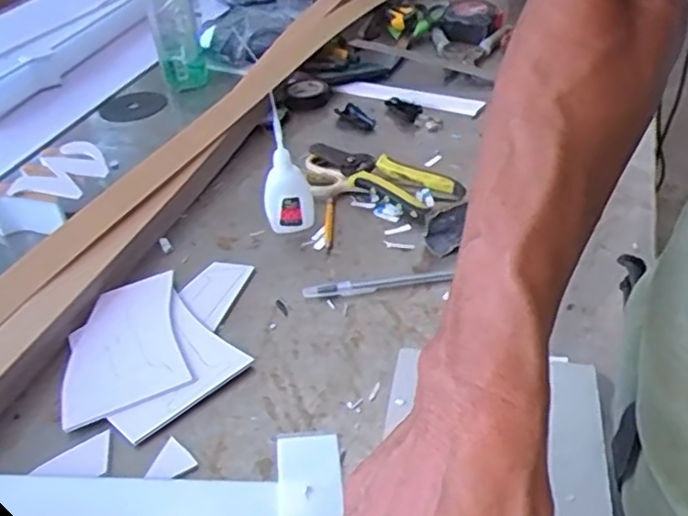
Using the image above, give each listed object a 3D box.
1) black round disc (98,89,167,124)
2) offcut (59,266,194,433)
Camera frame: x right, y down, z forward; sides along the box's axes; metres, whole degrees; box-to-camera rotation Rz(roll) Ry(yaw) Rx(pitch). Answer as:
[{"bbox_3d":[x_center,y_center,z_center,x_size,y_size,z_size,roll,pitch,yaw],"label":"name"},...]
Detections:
[{"bbox_3d":[-0.289,-0.208,0.904,0.087,0.010,0.108,-18,40,-16],"label":"black round disc"},{"bbox_3d":[-0.172,0.064,0.514,0.086,0.014,0.138,-15,39,-13],"label":"offcut"}]

